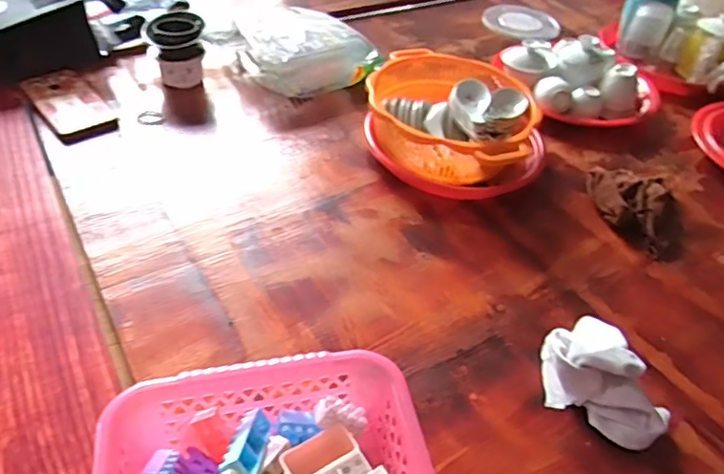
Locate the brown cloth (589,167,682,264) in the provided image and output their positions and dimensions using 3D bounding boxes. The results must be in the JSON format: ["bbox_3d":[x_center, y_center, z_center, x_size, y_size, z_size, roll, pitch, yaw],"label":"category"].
[{"bbox_3d":[0.339,-0.040,0.699,0.091,0.038,0.146,-15,48,-21],"label":"brown cloth"}]

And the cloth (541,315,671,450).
[{"bbox_3d":[0.209,0.122,0.500,0.075,0.061,0.120,-16,48,-21],"label":"cloth"}]

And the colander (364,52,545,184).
[{"bbox_3d":[0.119,-0.157,0.757,0.225,0.084,0.219,25,47,19],"label":"colander"}]

